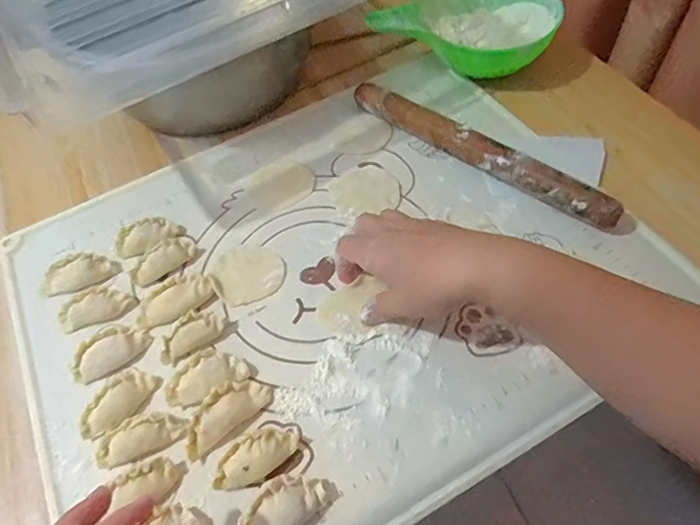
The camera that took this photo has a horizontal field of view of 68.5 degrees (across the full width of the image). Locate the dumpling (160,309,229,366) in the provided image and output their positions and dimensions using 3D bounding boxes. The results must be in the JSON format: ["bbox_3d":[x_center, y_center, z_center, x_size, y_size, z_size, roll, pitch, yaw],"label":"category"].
[{"bbox_3d":[-0.124,0.055,0.400,0.054,0.020,0.023,-30,60,-16],"label":"dumpling"}]

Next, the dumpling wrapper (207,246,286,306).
[{"bbox_3d":[-0.088,0.007,0.442,0.058,0.006,0.060,-2,56,3],"label":"dumpling wrapper"}]

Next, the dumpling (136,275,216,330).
[{"bbox_3d":[-0.145,0.030,0.425,0.063,0.015,0.029,-23,58,-11],"label":"dumpling"}]

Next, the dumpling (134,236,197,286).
[{"bbox_3d":[-0.162,-0.003,0.449,0.058,0.023,0.020,-39,62,-20],"label":"dumpling"}]

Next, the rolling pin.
[{"bbox_3d":[0.115,-0.106,0.477,0.273,0.030,0.024,36,66,24],"label":"rolling pin"}]

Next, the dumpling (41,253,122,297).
[{"bbox_3d":[-0.236,0.010,0.450,0.062,0.020,0.028,-10,56,-3],"label":"dumpling"}]

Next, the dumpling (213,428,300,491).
[{"bbox_3d":[-0.062,0.132,0.346,0.060,0.018,0.025,-29,59,-15],"label":"dumpling"}]

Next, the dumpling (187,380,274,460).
[{"bbox_3d":[-0.089,0.106,0.364,0.068,0.021,0.028,-38,62,-20],"label":"dumpling"}]

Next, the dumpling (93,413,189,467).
[{"bbox_3d":[-0.147,0.123,0.361,0.060,0.019,0.024,-16,57,-7],"label":"dumpling"}]

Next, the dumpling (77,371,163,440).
[{"bbox_3d":[-0.170,0.103,0.376,0.027,0.013,0.057,29,63,21],"label":"dumpling"}]

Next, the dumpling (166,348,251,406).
[{"bbox_3d":[-0.107,0.086,0.380,0.057,0.022,0.036,-39,62,-20],"label":"dumpling"}]

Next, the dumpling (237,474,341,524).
[{"bbox_3d":[-0.042,0.156,0.326,0.065,0.022,0.031,-37,62,-19],"label":"dumpling"}]

